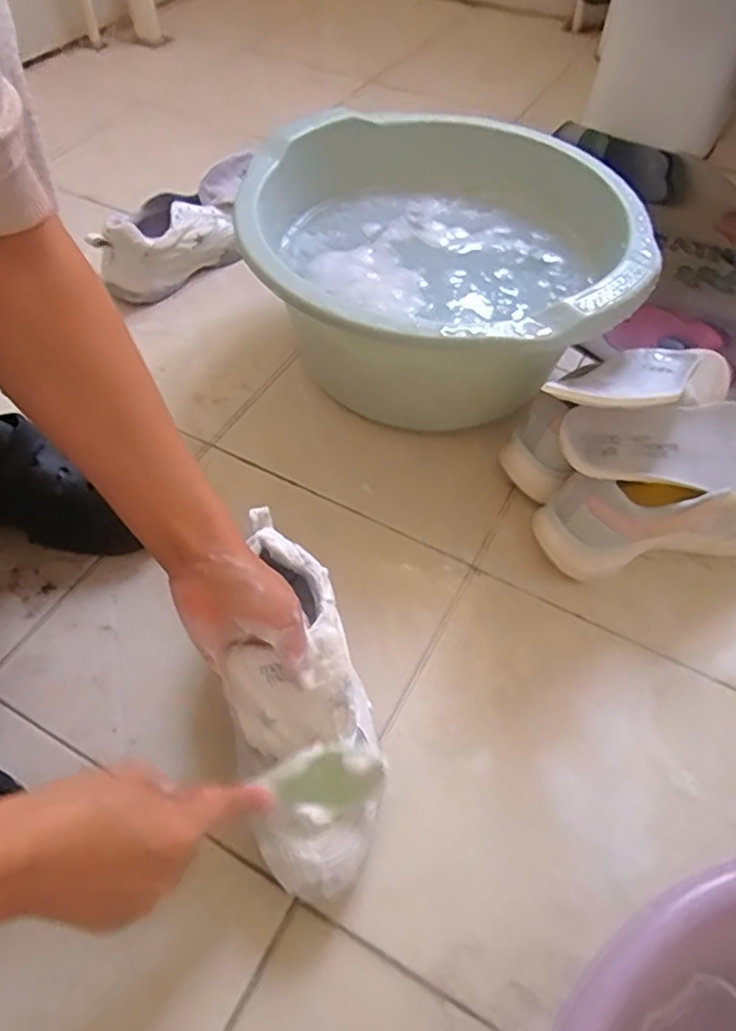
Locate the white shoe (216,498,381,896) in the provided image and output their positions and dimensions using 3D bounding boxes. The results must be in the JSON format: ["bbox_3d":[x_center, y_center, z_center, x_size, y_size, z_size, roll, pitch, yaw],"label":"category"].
[{"bbox_3d":[-0.047,0.117,0.447,0.093,0.081,0.258,-6,69,-5],"label":"white shoe"}]

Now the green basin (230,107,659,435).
[{"bbox_3d":[0.079,-0.237,0.683,0.385,0.182,0.385,1,54,-1],"label":"green basin"}]

